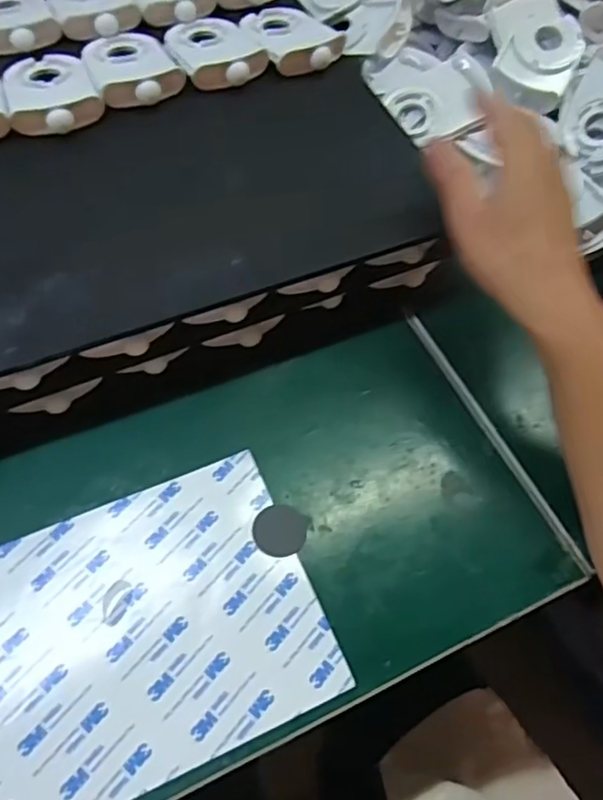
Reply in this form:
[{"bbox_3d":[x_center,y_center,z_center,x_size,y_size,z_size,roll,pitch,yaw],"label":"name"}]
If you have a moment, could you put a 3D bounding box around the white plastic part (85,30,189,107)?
[{"bbox_3d":[-0.120,-0.237,0.438,0.056,0.019,0.087,-21,63,-14],"label":"white plastic part"}]

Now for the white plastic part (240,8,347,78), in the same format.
[{"bbox_3d":[-0.006,-0.273,0.464,0.057,0.019,0.086,-18,62,-13],"label":"white plastic part"}]

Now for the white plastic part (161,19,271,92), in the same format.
[{"bbox_3d":[-0.062,-0.255,0.452,0.059,0.020,0.082,-23,63,-16],"label":"white plastic part"}]

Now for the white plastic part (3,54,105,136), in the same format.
[{"bbox_3d":[-0.169,-0.211,0.418,0.059,0.014,0.081,-15,61,-12],"label":"white plastic part"}]

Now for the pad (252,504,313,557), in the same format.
[{"bbox_3d":[-0.011,0.070,0.335,0.029,0.004,0.028,1,59,-2],"label":"pad"}]

